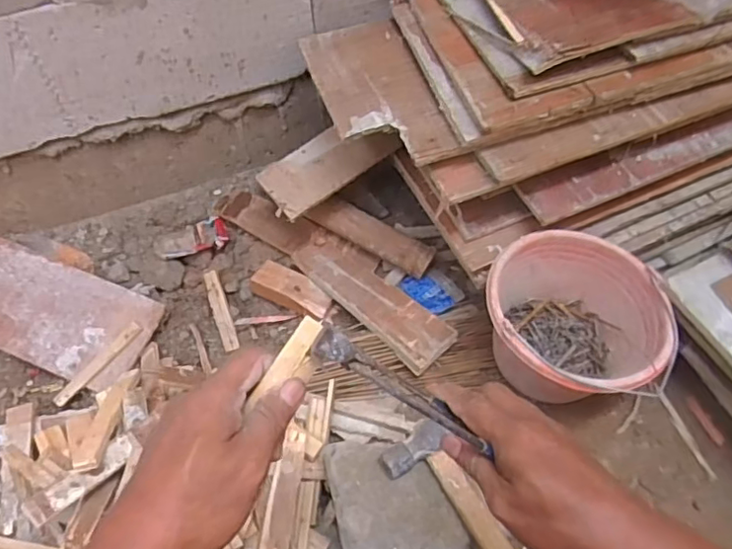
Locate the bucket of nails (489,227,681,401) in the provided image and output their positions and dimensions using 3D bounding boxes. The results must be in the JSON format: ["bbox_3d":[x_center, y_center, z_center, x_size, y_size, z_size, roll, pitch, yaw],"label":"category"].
[{"bbox_3d":[0.299,0.086,0.876,0.254,0.171,0.245,22,58,16],"label":"bucket of nails"}]

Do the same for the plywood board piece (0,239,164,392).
[{"bbox_3d":[-0.505,0.062,0.945,0.317,0.012,0.161,21,63,2],"label":"plywood board piece"}]

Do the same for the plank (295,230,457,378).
[{"bbox_3d":[0.002,0.028,0.982,0.093,0.031,0.335,-37,62,-22],"label":"plank"}]

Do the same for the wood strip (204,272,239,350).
[{"bbox_3d":[-0.247,0.057,0.998,0.029,0.011,0.171,-17,57,-10],"label":"wood strip"}]

